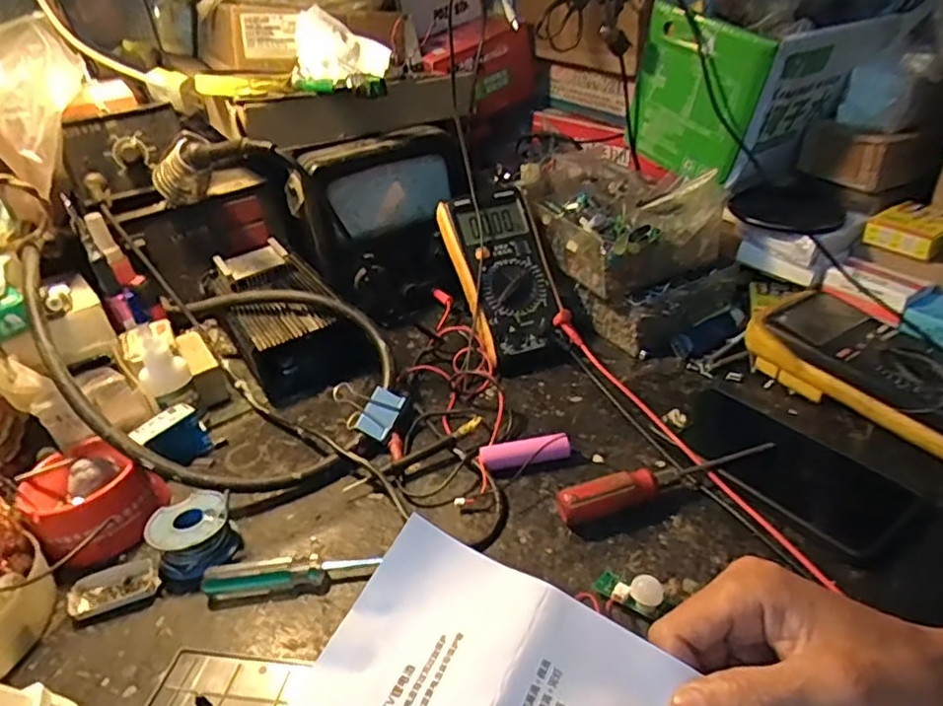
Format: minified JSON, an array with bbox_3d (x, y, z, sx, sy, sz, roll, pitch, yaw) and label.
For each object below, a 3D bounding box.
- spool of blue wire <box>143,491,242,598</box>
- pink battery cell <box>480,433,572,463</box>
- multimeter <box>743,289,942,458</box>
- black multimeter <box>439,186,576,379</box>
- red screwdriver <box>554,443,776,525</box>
[{"bbox_3d":[-0.184,0.123,0.420,0.050,0.030,0.053,-4,33,3],"label":"spool of blue wire"},{"bbox_3d":[0.039,0.074,0.461,0.065,0.019,0.015,-8,33,-3],"label":"pink battery cell"},{"bbox_3d":[0.315,0.010,0.474,0.095,0.045,0.189,-22,36,-23],"label":"multimeter"},{"bbox_3d":[0.034,-0.071,0.588,0.089,0.034,0.178,-16,74,-15],"label":"black multimeter"},{"bbox_3d":[0.130,0.086,0.420,0.150,0.025,0.020,-13,33,-11],"label":"red screwdriver"}]

